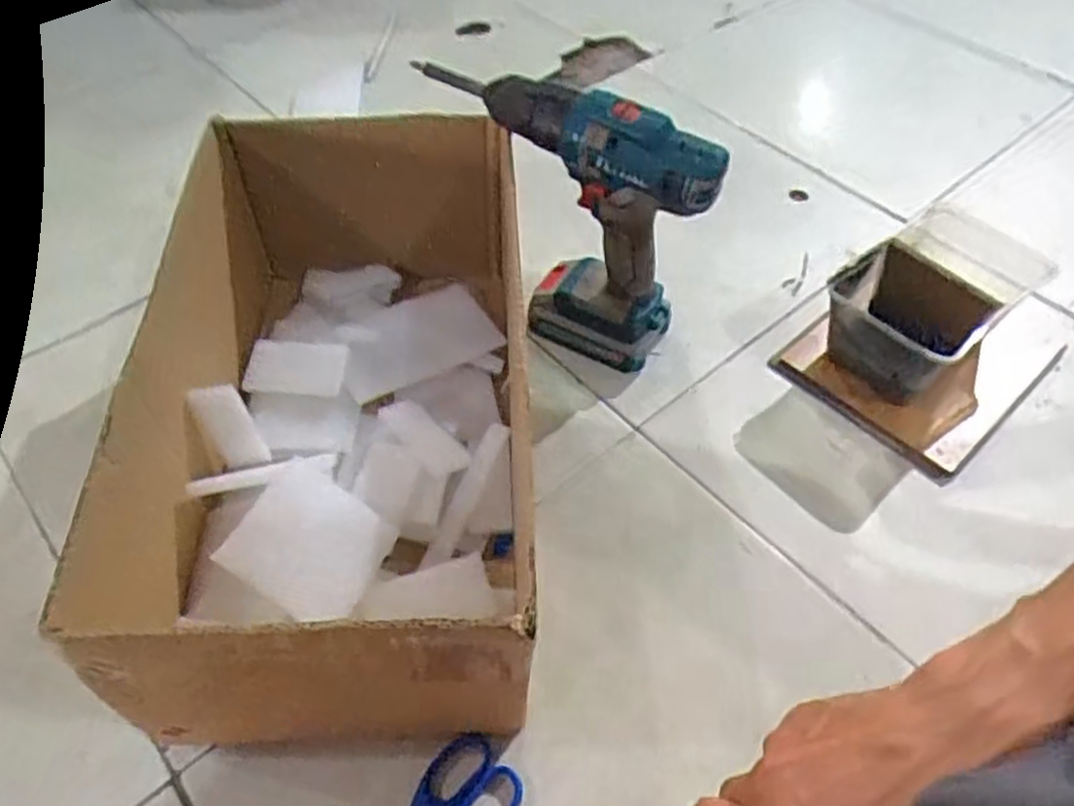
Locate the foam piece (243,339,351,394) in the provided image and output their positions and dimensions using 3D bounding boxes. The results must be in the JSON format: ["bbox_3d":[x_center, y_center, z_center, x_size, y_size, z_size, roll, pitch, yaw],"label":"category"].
[{"bbox_3d":[-0.183,-0.026,0.585,0.078,0.018,0.044,6,53,5],"label":"foam piece"}]

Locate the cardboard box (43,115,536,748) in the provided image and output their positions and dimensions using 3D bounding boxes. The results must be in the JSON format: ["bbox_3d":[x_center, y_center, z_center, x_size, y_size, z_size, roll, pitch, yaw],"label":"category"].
[{"bbox_3d":[-0.128,-0.005,0.534,0.222,0.167,0.408,-2,53,-2],"label":"cardboard box"}]

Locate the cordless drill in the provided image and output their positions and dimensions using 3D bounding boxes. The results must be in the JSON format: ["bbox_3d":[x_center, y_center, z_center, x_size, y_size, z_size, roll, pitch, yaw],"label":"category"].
[{"bbox_3d":[0.021,-0.151,0.629,0.236,0.220,0.082,34,60,23],"label":"cordless drill"}]

